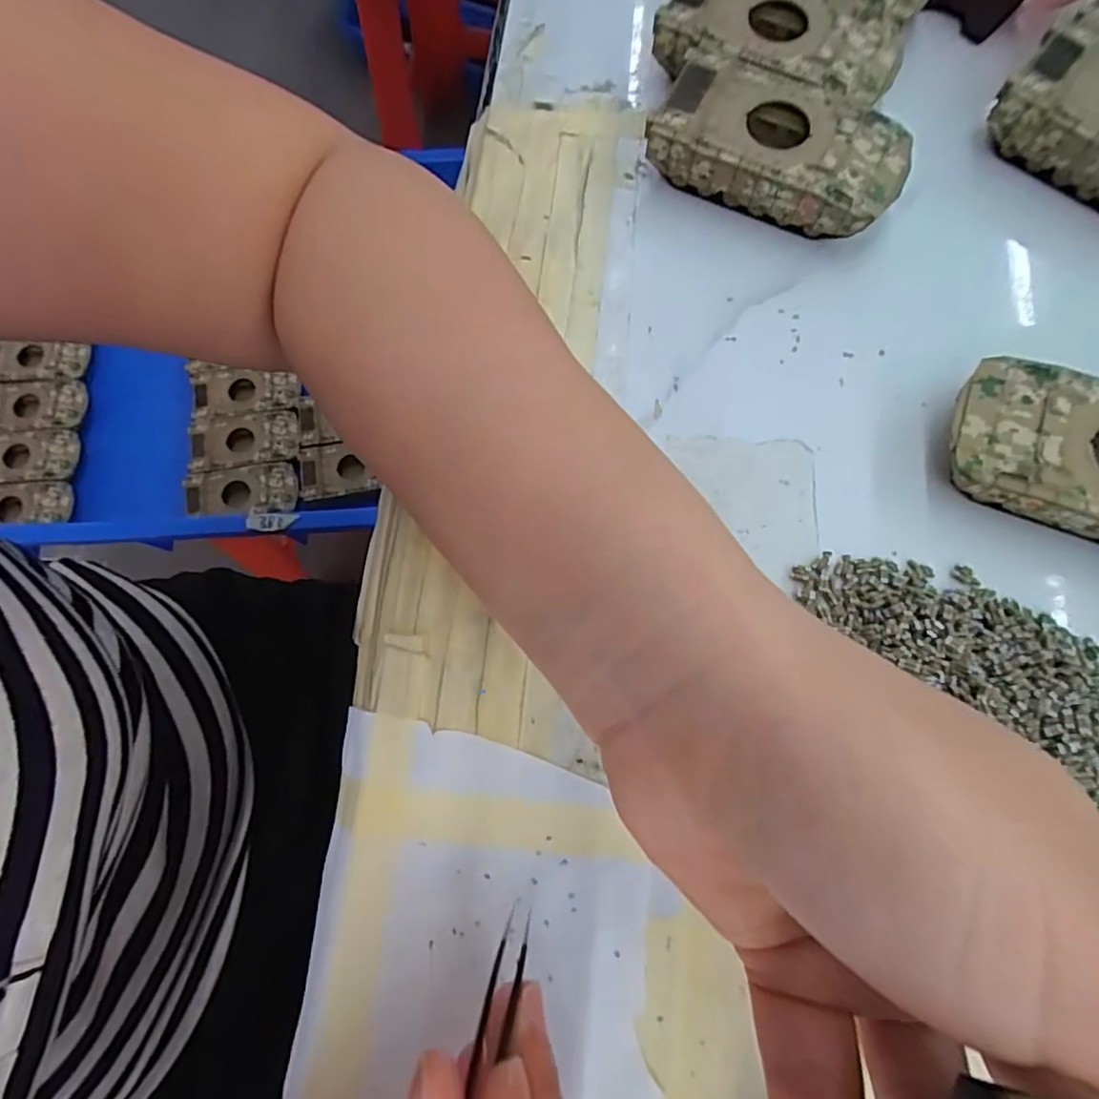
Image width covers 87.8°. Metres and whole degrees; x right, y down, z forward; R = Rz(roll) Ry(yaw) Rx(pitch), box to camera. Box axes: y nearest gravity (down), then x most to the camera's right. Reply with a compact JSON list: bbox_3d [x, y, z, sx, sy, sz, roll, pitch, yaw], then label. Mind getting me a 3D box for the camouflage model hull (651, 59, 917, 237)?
[{"bbox_3d":[0.092,-0.160,0.232,0.094,0.027,0.049,25,77,7],"label":"camouflage model hull"}]

